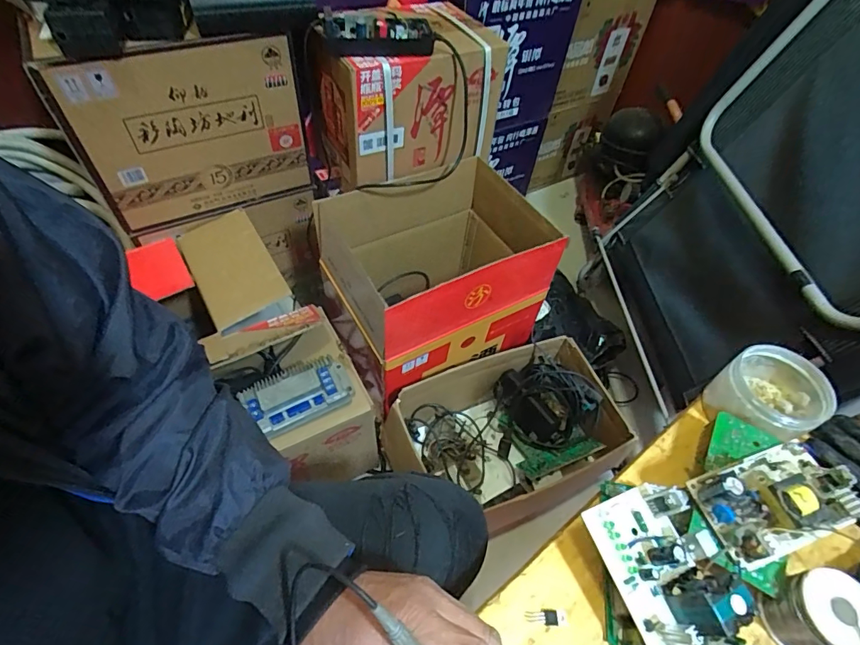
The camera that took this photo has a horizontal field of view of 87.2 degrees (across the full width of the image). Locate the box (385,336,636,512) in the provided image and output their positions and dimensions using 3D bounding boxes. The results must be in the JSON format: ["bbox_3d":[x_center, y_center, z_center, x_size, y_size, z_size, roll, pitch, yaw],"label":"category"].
[{"bbox_3d":[0.139,0.218,0.902,0.436,0.173,0.240,-14,56,-15],"label":"box"}]

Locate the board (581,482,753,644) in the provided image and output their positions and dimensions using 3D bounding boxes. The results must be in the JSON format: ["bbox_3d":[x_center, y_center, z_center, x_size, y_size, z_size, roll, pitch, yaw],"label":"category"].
[{"bbox_3d":[0.177,0.189,0.315,0.076,0.043,0.146,-15,56,-16],"label":"board"}]

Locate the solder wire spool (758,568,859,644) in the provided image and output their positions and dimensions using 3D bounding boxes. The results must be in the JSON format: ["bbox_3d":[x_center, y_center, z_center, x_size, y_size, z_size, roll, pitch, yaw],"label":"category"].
[{"bbox_3d":[0.284,0.214,0.330,0.049,0.057,0.051,3,53,-3],"label":"solder wire spool"}]

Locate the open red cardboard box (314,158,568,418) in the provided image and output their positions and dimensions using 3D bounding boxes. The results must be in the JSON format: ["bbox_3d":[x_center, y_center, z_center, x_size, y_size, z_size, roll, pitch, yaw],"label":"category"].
[{"bbox_3d":[0.007,-0.098,0.920,0.383,0.281,0.328,-22,58,-20],"label":"open red cardboard box"}]

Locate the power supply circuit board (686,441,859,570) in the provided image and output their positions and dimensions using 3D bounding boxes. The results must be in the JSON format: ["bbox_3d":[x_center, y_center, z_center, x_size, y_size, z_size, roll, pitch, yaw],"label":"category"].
[{"bbox_3d":[0.278,0.136,0.355,0.118,0.037,0.067,-13,55,-14],"label":"power supply circuit board"}]

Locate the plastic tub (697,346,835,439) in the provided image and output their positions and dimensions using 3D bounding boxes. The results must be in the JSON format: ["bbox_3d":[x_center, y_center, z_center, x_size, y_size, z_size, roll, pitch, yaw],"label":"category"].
[{"bbox_3d":[0.326,0.066,0.434,0.084,0.058,0.081,3,53,-3],"label":"plastic tub"}]

